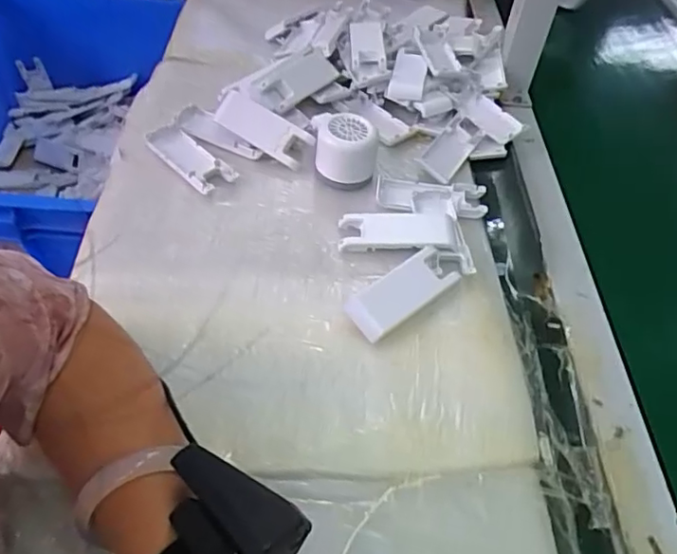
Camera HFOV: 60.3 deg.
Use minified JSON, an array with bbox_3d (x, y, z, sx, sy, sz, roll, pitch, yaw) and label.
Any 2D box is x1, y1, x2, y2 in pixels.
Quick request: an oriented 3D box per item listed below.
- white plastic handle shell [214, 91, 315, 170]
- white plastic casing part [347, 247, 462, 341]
[{"bbox_3d":[-0.080,-0.150,0.595,0.113,0.021,0.039,33,82,25],"label":"white plastic handle shell"},{"bbox_3d":[0.050,0.012,0.468,0.095,0.011,0.044,-30,58,-28],"label":"white plastic casing part"}]

